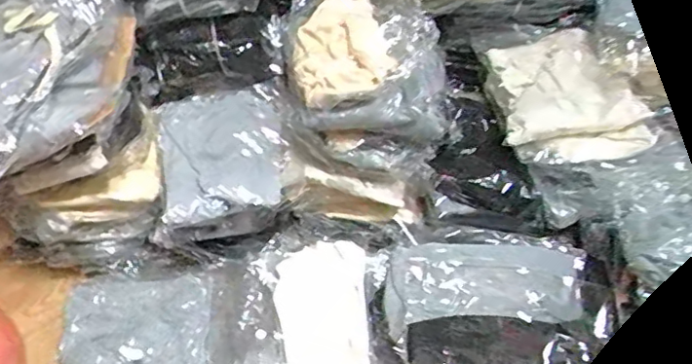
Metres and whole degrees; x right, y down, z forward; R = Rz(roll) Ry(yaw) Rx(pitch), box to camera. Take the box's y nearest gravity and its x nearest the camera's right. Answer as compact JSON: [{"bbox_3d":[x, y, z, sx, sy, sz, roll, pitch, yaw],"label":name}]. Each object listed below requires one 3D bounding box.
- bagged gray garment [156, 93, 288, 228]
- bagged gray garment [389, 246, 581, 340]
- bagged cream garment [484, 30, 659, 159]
[{"bbox_3d":[-0.179,-0.045,0.890,0.174,0.039,0.222,-8,48,-13],"label":"bagged gray garment"},{"bbox_3d":[0.184,0.129,0.793,0.252,0.034,0.104,-1,47,-6],"label":"bagged gray garment"},{"bbox_3d":[0.336,-0.131,0.921,0.196,0.051,0.236,-6,62,1],"label":"bagged cream garment"}]

